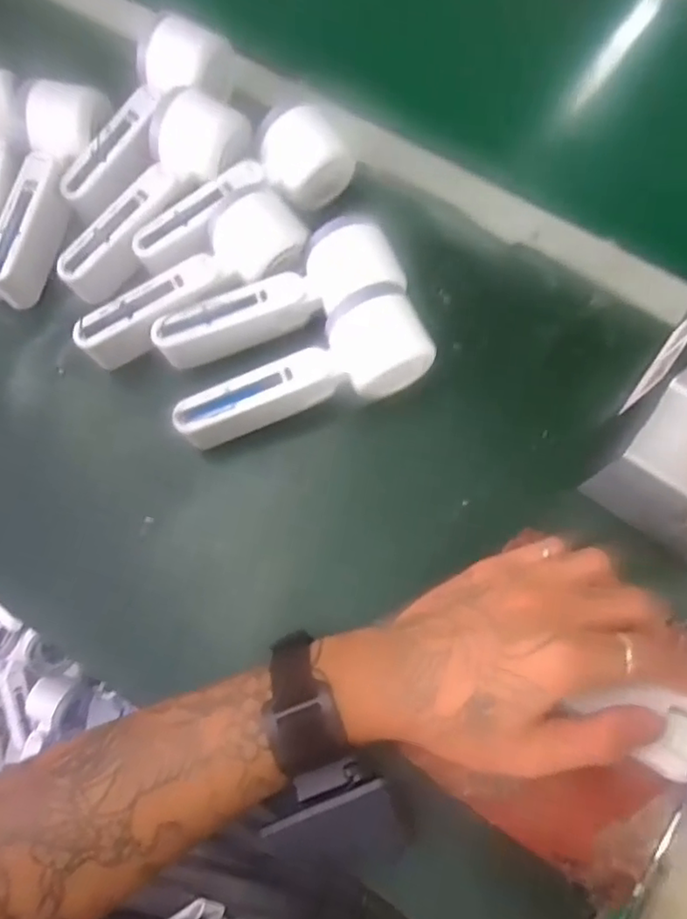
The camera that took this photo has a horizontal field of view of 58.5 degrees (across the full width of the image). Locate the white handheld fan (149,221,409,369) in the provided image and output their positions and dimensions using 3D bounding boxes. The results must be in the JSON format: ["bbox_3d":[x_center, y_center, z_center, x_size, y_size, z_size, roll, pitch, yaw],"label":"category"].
[{"bbox_3d":[-0.044,-0.111,0.407,0.168,0.041,0.049,-20,73,-6],"label":"white handheld fan"}]

